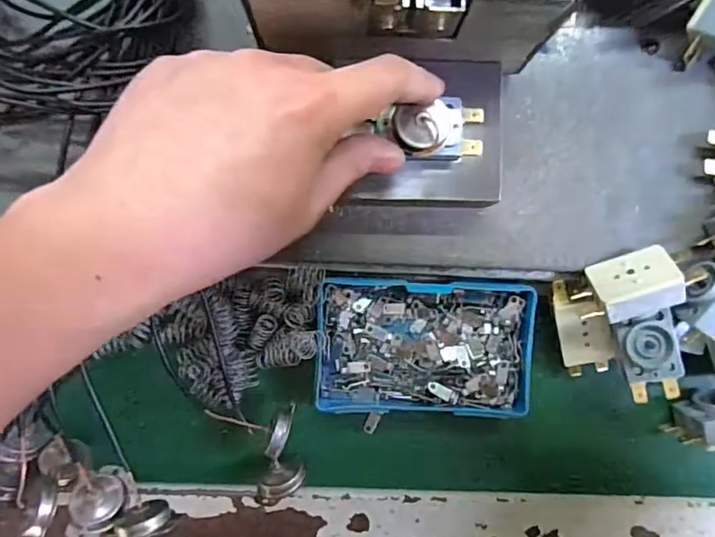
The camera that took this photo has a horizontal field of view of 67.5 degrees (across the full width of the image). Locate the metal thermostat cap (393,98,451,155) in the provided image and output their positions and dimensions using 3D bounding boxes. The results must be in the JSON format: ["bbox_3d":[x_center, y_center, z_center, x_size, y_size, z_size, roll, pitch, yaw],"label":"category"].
[{"bbox_3d":[0.029,-0.062,0.238,0.026,0.007,0.020,-14,91,-2],"label":"metal thermostat cap"}]

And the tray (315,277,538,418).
[{"bbox_3d":[0.037,0.043,0.293,0.115,0.021,0.070,2,91,-3],"label":"tray"}]

